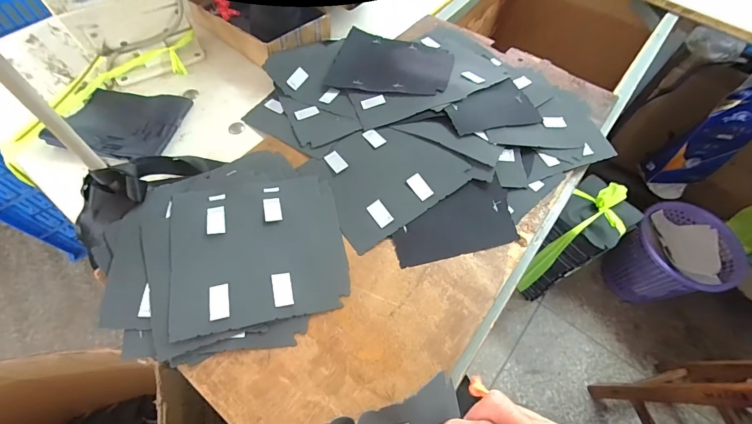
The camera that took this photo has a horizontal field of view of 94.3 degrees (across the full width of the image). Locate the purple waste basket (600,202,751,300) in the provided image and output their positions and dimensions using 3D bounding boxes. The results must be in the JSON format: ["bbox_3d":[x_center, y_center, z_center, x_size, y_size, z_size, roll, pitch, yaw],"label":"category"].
[{"bbox_3d":[0.918,0.157,1.119,0.285,0.289,0.262,1,60,-1],"label":"purple waste basket"}]

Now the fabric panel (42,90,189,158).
[{"bbox_3d":[-0.386,-0.136,0.528,0.169,0.017,0.127,7,60,2],"label":"fabric panel"}]

